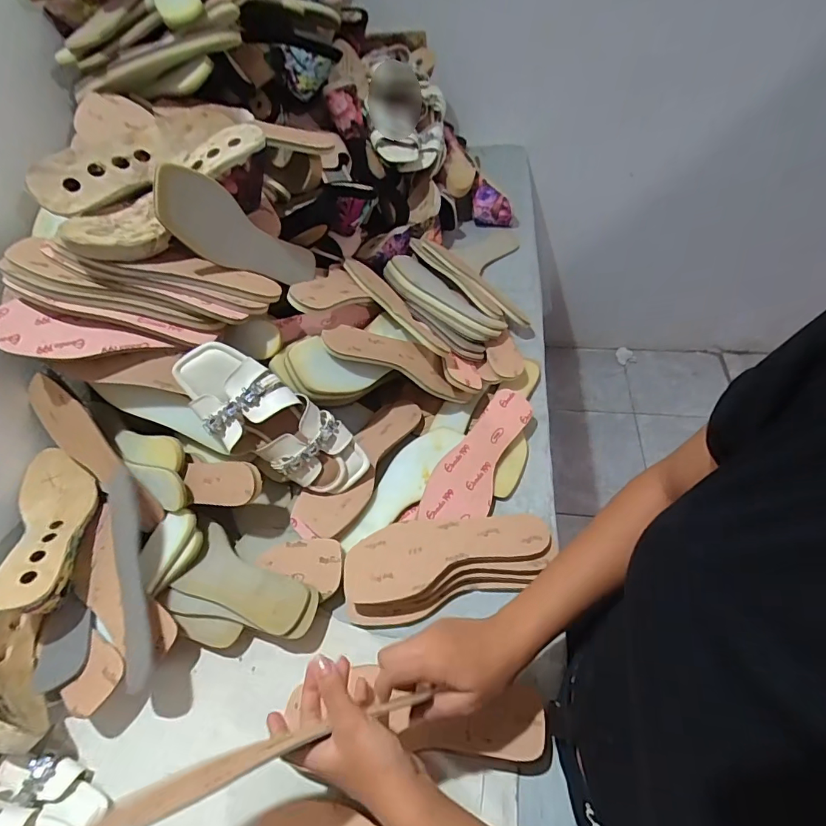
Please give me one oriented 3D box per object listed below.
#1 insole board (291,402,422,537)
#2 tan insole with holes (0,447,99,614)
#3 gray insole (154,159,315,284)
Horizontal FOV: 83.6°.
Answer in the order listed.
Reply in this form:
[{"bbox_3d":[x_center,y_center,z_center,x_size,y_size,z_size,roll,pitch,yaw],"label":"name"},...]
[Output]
[{"bbox_3d":[-0.064,0.069,0.636,0.076,0.024,0.233,29,60,24],"label":"insole board"},{"bbox_3d":[-0.438,0.135,0.556,0.079,0.063,0.234,-23,41,-12],"label":"tan insole with holes"},{"bbox_3d":[-0.203,-0.210,0.559,0.016,0.223,0.080,10,82,33],"label":"gray insole"}]

